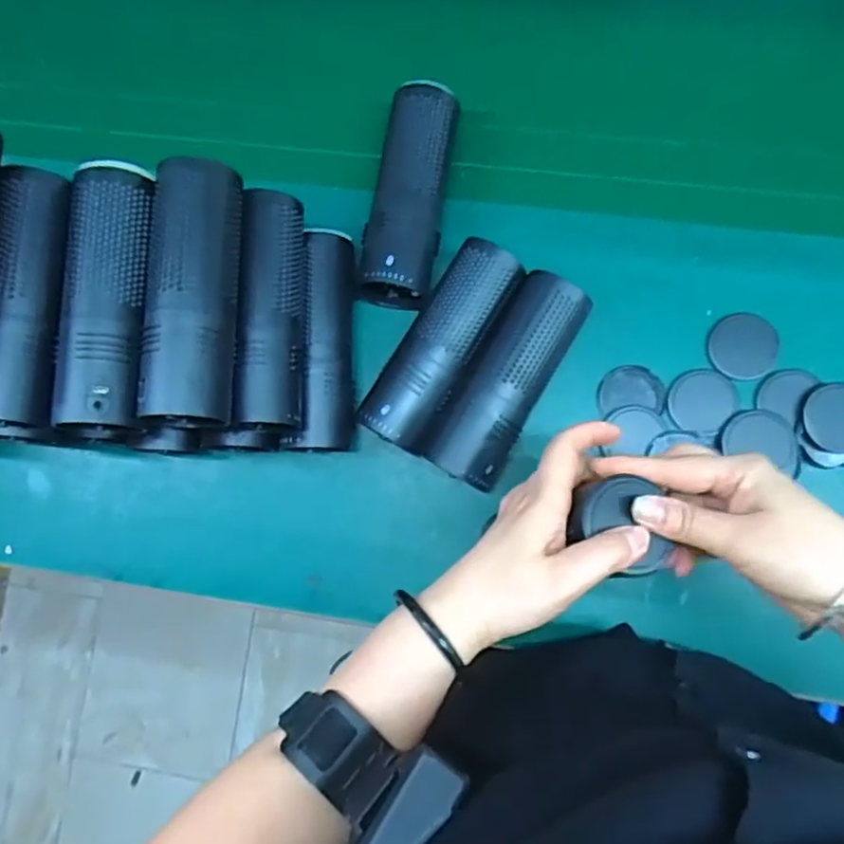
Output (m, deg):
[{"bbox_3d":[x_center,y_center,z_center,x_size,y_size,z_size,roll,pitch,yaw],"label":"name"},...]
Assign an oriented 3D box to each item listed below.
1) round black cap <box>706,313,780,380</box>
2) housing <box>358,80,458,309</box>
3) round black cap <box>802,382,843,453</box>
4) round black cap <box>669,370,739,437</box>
[{"bbox_3d":[0.246,-0.058,0.516,0.049,0.006,0.050,-1,83,5],"label":"round black cap"},{"bbox_3d":[-0.008,-0.175,0.530,0.055,0.058,0.172,8,84,6],"label":"housing"},{"bbox_3d":[0.306,-0.003,0.499,0.051,0.010,0.051,0,92,3],"label":"round black cap"},{"bbox_3d":[0.211,-0.017,0.509,0.047,0.005,0.052,43,88,9],"label":"round black cap"}]

